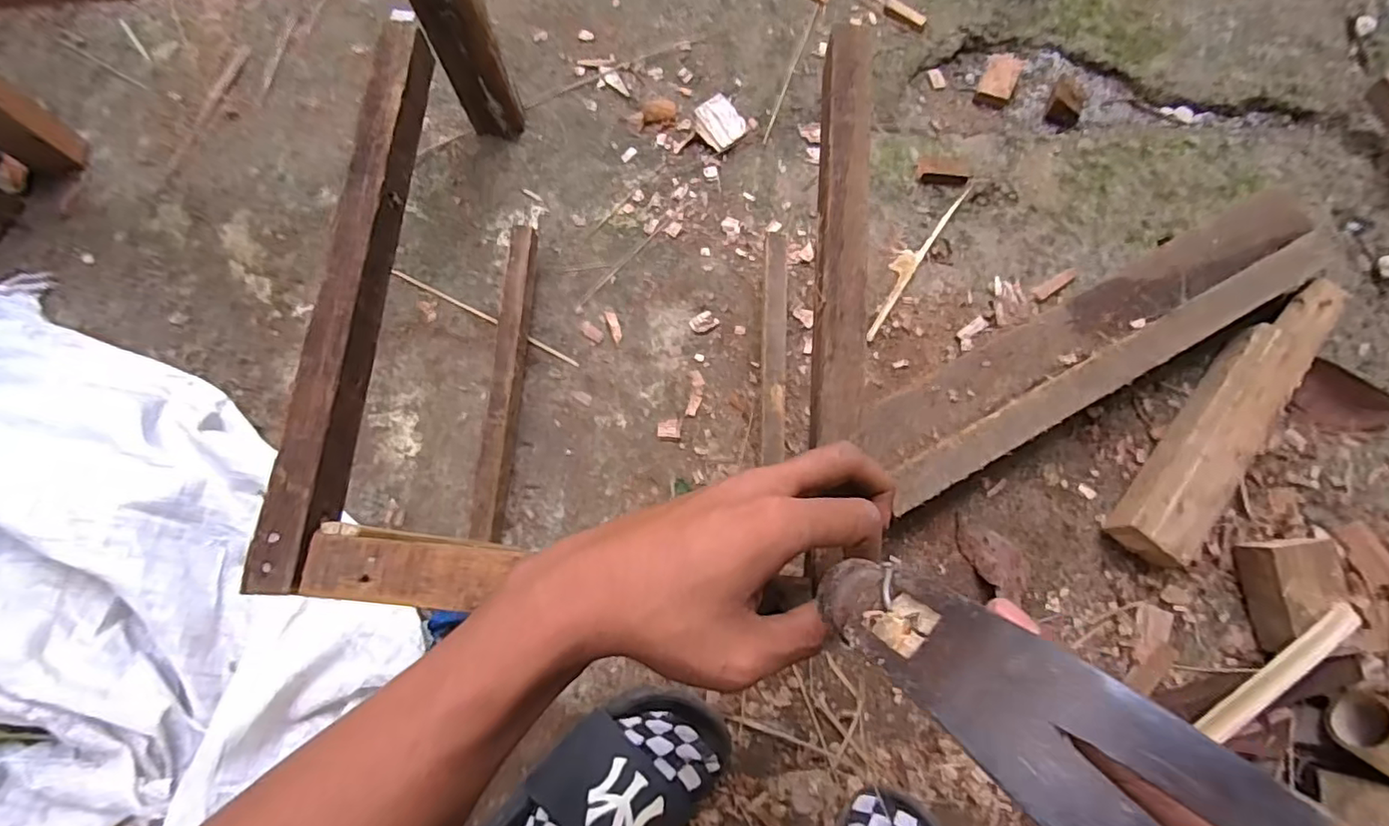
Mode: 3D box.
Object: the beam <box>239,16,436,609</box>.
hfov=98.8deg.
[{"bbox_3d":[-0.192,-0.079,0.339,0.023,0.032,0.341,2,74,1],"label":"beam"}]

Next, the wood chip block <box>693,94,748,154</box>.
[{"bbox_3d":[0.029,-0.349,0.713,0.054,0.010,0.066,-32,76,-8],"label":"wood chip block"}]

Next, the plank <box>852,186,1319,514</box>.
[{"bbox_3d":[0.402,-0.079,0.584,0.534,0.032,0.098,-28,76,-7],"label":"plank"}]

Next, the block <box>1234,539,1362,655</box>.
[{"bbox_3d":[0.540,0.164,0.534,0.070,0.044,0.098,-5,74,-1],"label":"block"}]

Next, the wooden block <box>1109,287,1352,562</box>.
[{"bbox_3d":[0.523,0.002,0.586,0.066,0.051,0.342,39,78,11],"label":"wooden block"}]

